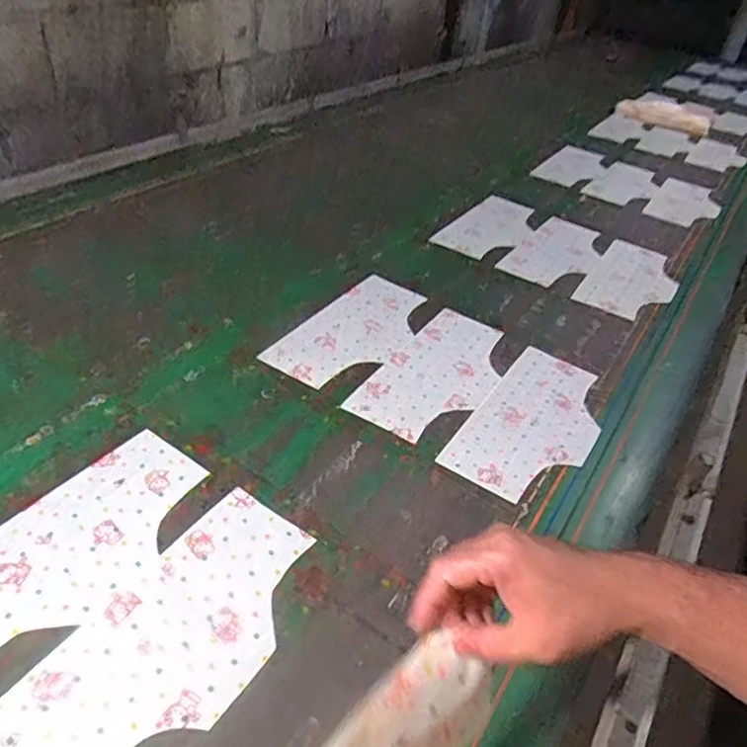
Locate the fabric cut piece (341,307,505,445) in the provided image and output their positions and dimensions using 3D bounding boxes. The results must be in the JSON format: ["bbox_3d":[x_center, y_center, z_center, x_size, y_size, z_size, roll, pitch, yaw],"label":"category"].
[{"bbox_3d":[0.100,-0.005,0.881,0.148,0.004,0.306,25,43,21],"label":"fabric cut piece"}]

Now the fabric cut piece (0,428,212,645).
[{"bbox_3d":[-0.305,0.174,0.602,0.147,0.004,0.303,27,43,23],"label":"fabric cut piece"}]

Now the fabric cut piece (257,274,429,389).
[{"bbox_3d":[-0.023,-0.069,0.945,0.148,0.008,0.302,25,43,21],"label":"fabric cut piece"}]

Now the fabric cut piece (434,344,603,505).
[{"bbox_3d":[0.224,0.062,0.819,0.150,0.005,0.307,26,43,22],"label":"fabric cut piece"}]

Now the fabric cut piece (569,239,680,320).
[{"bbox_3d":[0.511,-0.187,1.176,0.157,0.009,0.301,27,43,23],"label":"fabric cut piece"}]

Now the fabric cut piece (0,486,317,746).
[{"bbox_3d":[-0.175,0.237,0.546,0.151,0.004,0.302,26,43,21],"label":"fabric cut piece"}]

